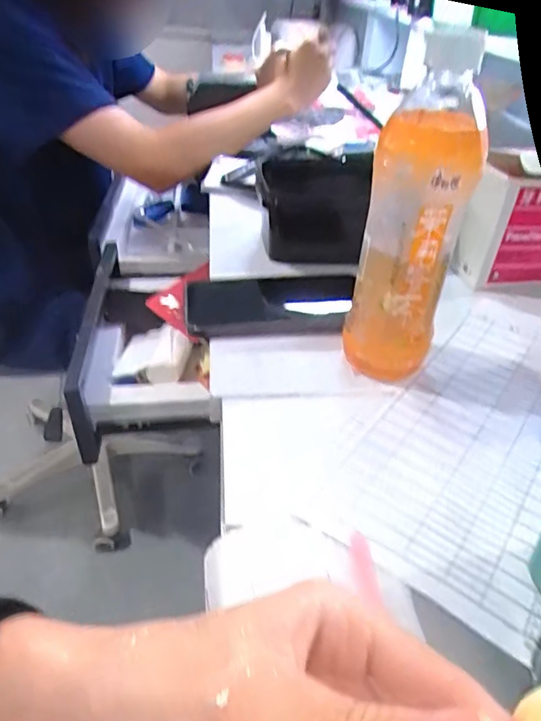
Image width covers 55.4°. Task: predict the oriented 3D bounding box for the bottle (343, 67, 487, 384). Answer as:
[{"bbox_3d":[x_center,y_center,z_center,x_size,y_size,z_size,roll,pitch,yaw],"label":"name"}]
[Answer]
[{"bbox_3d":[0.090,-0.077,0.345,0.057,0.194,0.061,8,38,4],"label":"bottle"}]

